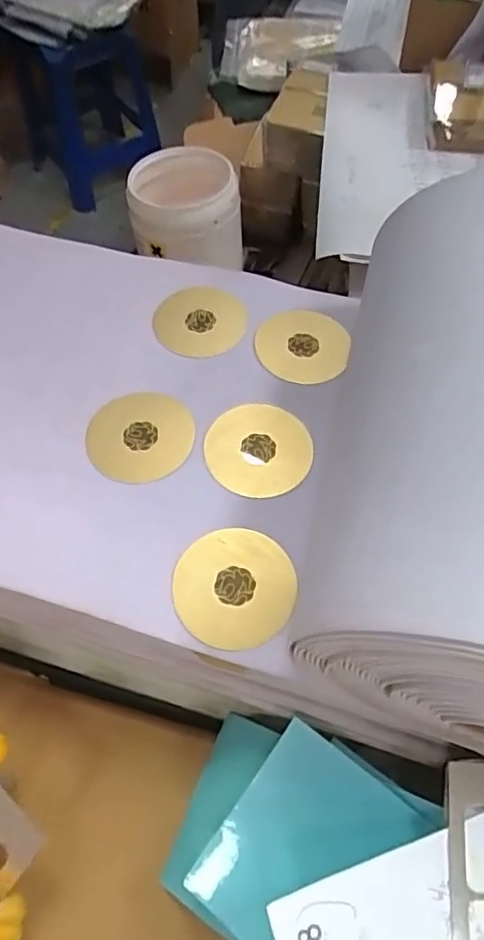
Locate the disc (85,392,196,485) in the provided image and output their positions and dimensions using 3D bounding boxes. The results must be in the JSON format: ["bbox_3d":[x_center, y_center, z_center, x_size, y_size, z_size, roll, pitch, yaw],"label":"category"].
[{"bbox_3d":[-0.058,-0.019,0.325,0.060,0.006,0.058,0,60,0],"label":"disc"}]

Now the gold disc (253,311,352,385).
[{"bbox_3d":[0.038,-0.079,0.361,0.057,0.008,0.051,12,61,7],"label":"gold disc"}]

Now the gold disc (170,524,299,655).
[{"bbox_3d":[-0.003,0.058,0.282,0.058,0.004,0.057,3,70,-7],"label":"gold disc"}]

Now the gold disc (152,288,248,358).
[{"bbox_3d":[-0.027,-0.096,0.368,0.056,0.006,0.056,-1,64,2],"label":"gold disc"}]

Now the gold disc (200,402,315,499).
[{"bbox_3d":[0.010,-0.012,0.318,0.056,0.009,0.056,0,60,0],"label":"gold disc"}]

